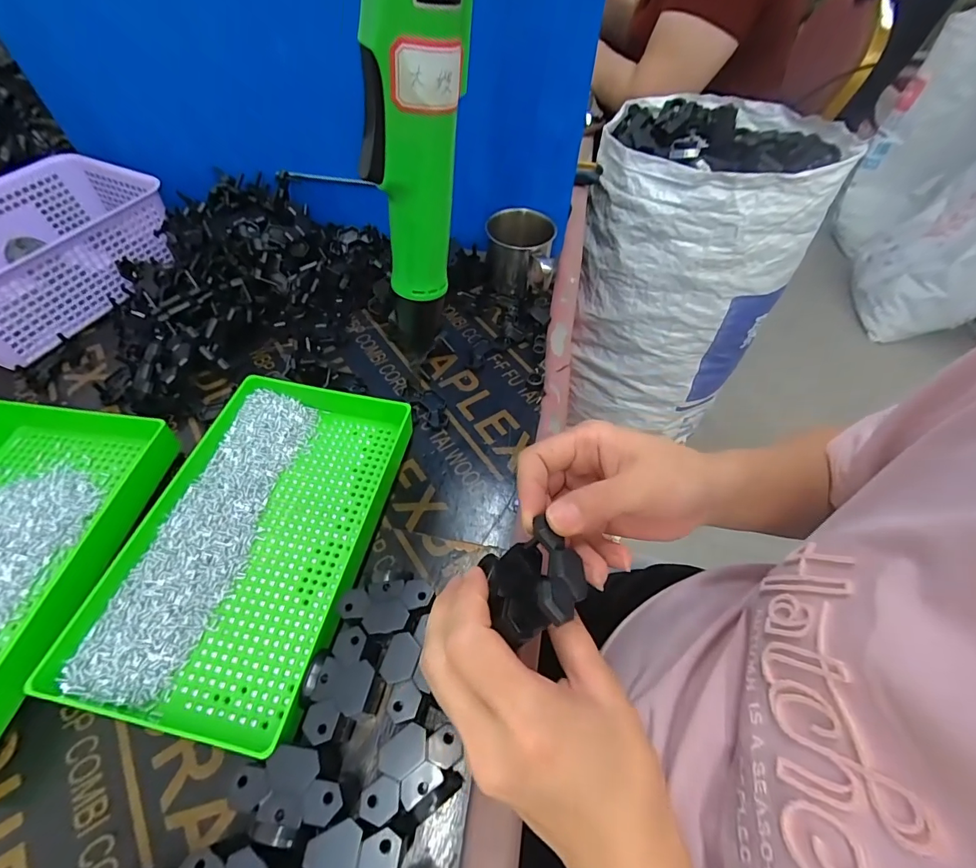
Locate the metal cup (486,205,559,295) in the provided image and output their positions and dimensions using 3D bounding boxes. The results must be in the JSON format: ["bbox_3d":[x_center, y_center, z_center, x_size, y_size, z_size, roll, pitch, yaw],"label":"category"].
[{"bbox_3d":[0.034,-0.201,0.501,0.076,0.069,0.079,5,54,2],"label":"metal cup"}]

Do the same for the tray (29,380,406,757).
[{"bbox_3d":[-0.163,0.069,0.324,0.153,0.037,0.250,9,54,5],"label":"tray"}]

